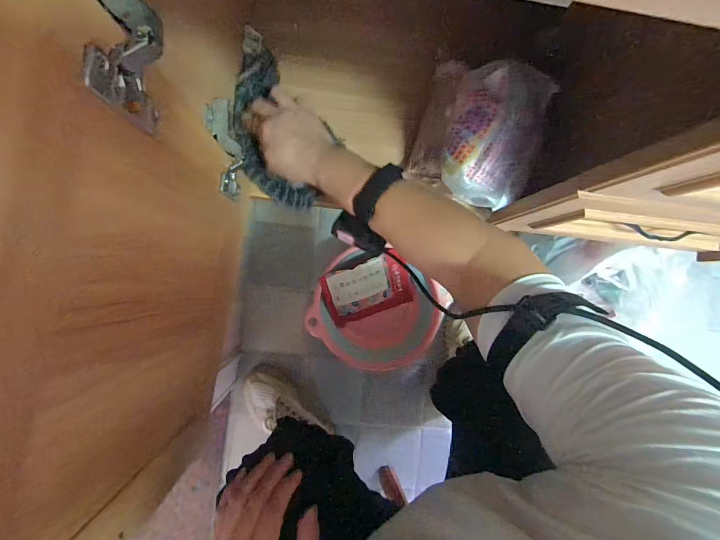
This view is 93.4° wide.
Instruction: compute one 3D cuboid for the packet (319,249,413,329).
[{"bbox_3d":[0.020,0.044,0.766,0.196,0.018,0.139,-19,120,-11],"label":"packet"}]

